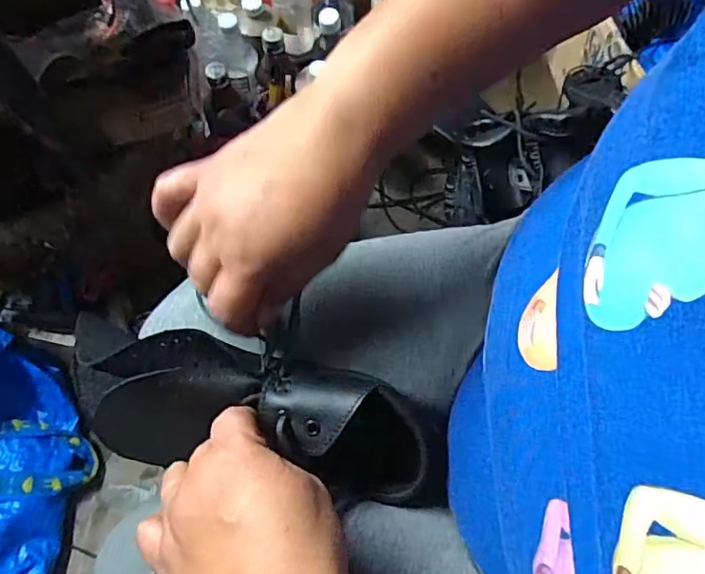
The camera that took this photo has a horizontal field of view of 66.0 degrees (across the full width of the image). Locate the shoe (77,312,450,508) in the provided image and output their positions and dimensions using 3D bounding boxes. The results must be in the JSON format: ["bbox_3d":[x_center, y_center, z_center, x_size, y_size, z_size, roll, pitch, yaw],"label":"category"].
[{"bbox_3d":[-0.049,0.079,0.324,0.218,0.070,0.069,16,69,-8],"label":"shoe"}]

